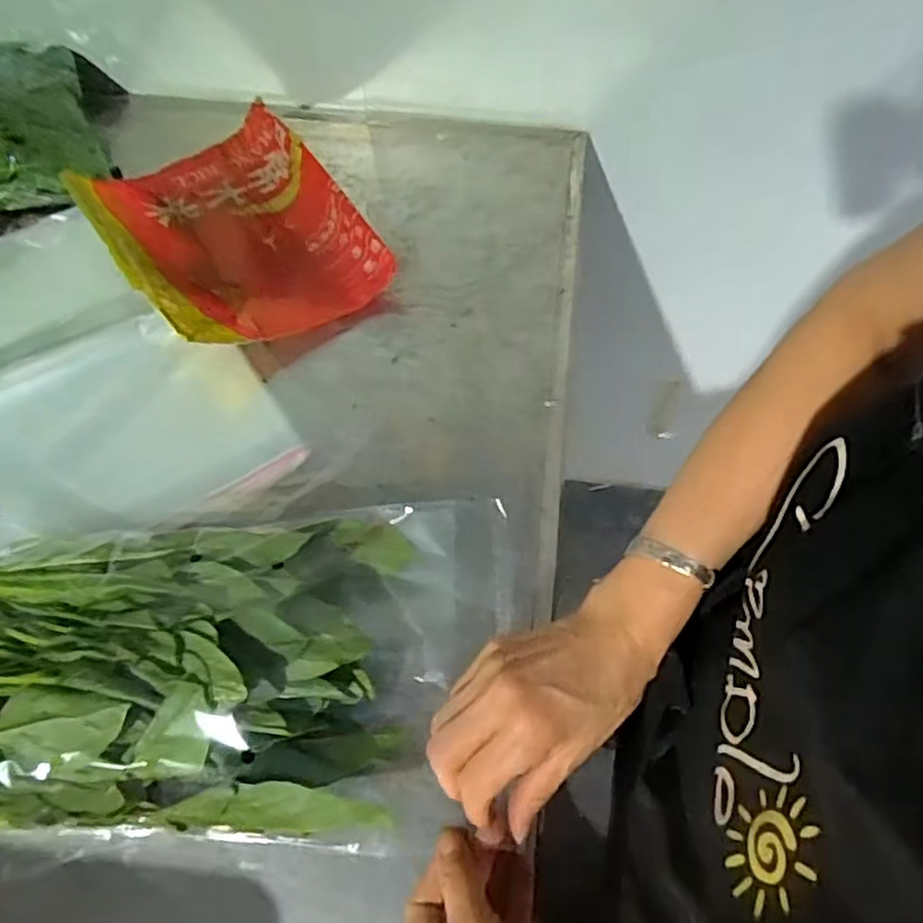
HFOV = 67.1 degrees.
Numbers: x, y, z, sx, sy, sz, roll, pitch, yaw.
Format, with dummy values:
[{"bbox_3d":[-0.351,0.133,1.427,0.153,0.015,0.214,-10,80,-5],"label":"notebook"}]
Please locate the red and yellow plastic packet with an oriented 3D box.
[{"bbox_3d":[-0.217,-0.220,0.647,0.206,0.064,0.275,-32,65,-17],"label":"red and yellow plastic packet"}]

